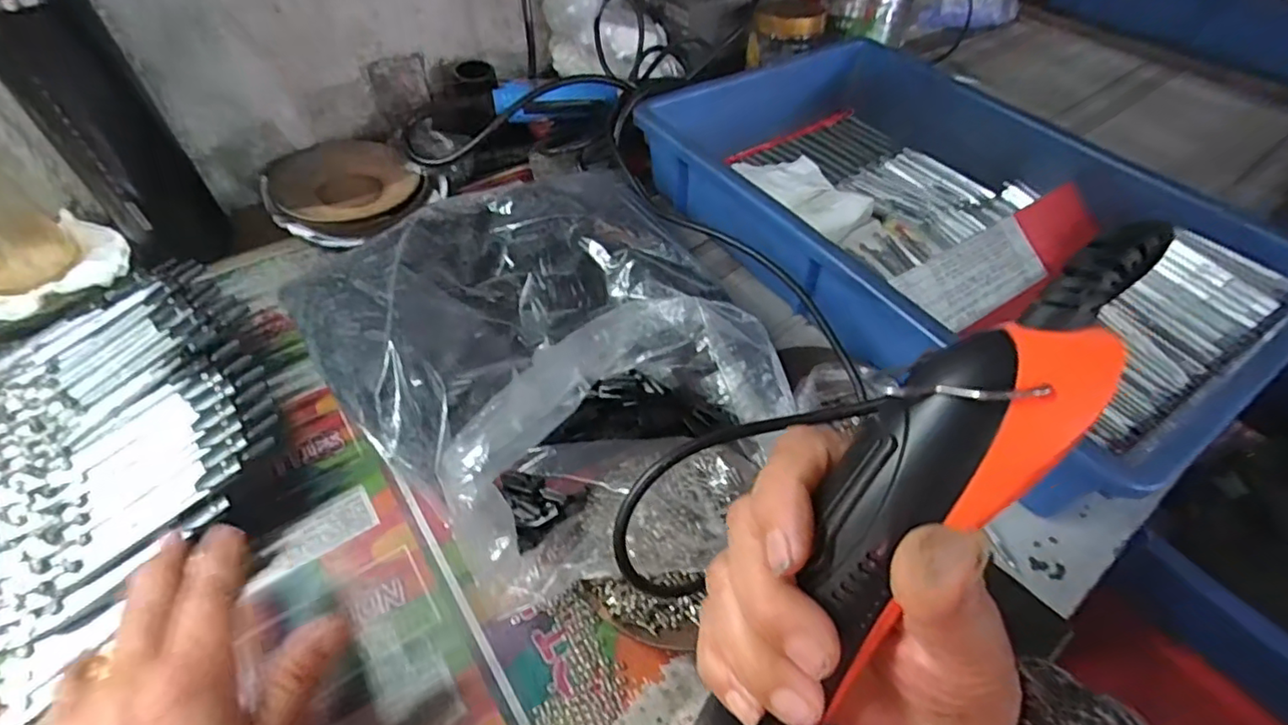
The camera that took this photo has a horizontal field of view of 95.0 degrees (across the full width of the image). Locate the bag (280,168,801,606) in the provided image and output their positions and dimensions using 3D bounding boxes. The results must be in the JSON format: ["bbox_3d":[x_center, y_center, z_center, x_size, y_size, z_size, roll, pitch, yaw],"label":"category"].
[{"bbox_3d":[-0.059,-0.021,0.379,0.244,0.076,0.287,-37,60,-28],"label":"bag"}]

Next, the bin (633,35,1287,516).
[{"bbox_3d":[0.226,-0.120,0.472,0.296,0.079,0.436,-27,56,-24],"label":"bin"}]

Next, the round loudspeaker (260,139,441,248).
[{"bbox_3d":[-0.254,-0.149,0.502,0.120,0.024,0.119,1,50,-1],"label":"round loudspeaker"}]

